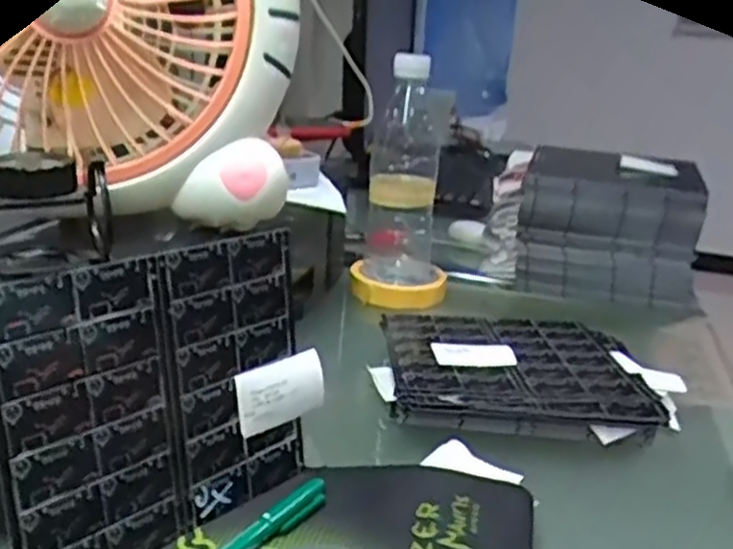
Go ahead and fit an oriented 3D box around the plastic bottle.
[{"bbox_3d":[0.031,-0.093,0.720,0.073,0.208,0.056,5,18,1],"label":"plastic bottle"}]

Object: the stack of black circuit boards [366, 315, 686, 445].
[{"bbox_3d":[0.116,0.070,0.555,0.209,0.026,0.148,4,18,1],"label":"stack of black circuit boards"}]

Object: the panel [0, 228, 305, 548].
[{"bbox_3d":[-0.094,0.059,0.366,0.004,0.140,0.160,8,17,40],"label":"panel"}]

